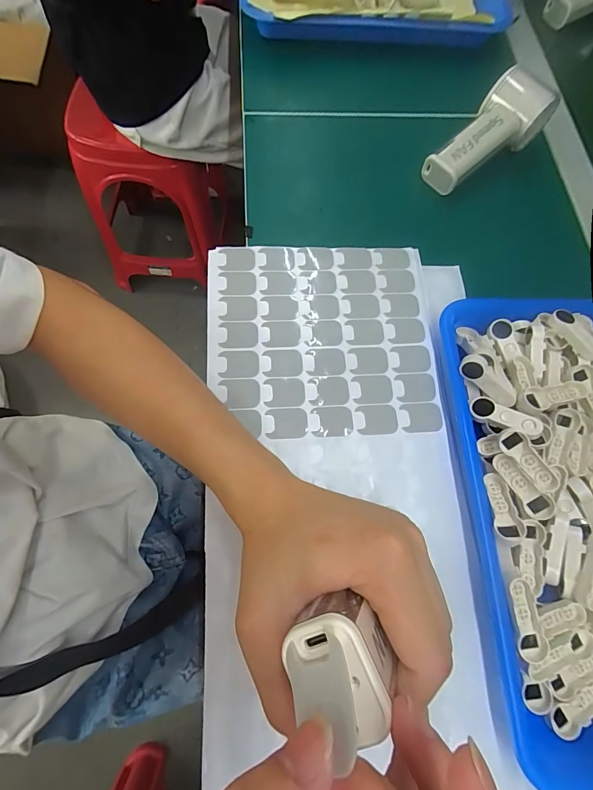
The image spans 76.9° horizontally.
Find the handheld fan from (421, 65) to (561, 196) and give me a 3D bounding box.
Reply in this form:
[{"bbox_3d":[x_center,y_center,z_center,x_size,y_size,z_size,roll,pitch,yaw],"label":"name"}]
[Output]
[{"bbox_3d":[0.200,-0.271,0.387,0.144,0.053,0.061,-43,78,-15],"label":"handheld fan"}]

